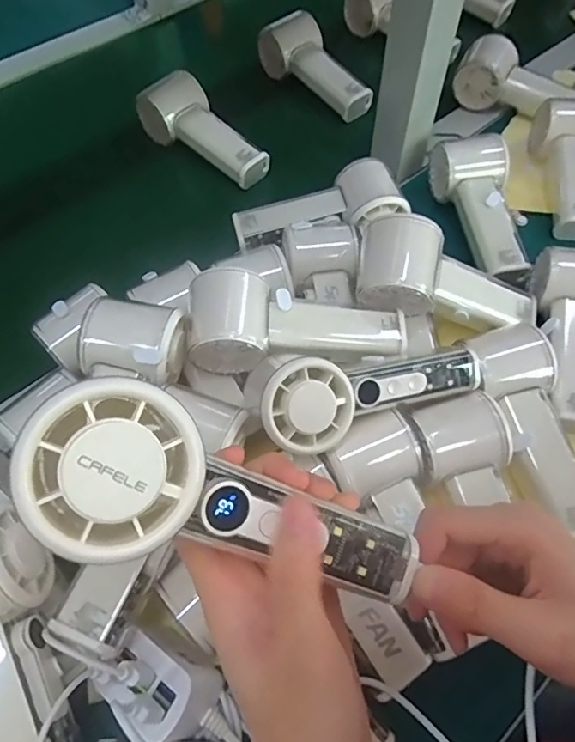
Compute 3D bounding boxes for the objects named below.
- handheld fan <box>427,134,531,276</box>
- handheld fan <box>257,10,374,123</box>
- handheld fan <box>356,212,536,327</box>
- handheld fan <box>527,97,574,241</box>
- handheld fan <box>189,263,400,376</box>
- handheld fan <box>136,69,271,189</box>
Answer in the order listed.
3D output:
[{"bbox_3d":[0.180,-0.151,0.481,0.059,0.053,0.152,-6,59,-4],"label":"handheld fan"},{"bbox_3d":[0.032,-0.351,0.597,0.051,0.056,0.152,-33,64,-18],"label":"handheld fan"},{"bbox_3d":[0.128,-0.063,0.400,0.153,0.061,0.059,16,57,-19],"label":"handheld fan"},{"bbox_3d":[0.282,-0.197,0.514,0.057,0.051,0.151,3,73,2],"label":"handheld fan"},{"bbox_3d":[0.007,-0.033,0.373,0.148,0.055,0.060,3,58,-14],"label":"handheld fan"},{"bbox_3d":[-0.083,-0.253,0.540,0.148,0.049,0.059,34,65,19],"label":"handheld fan"}]

